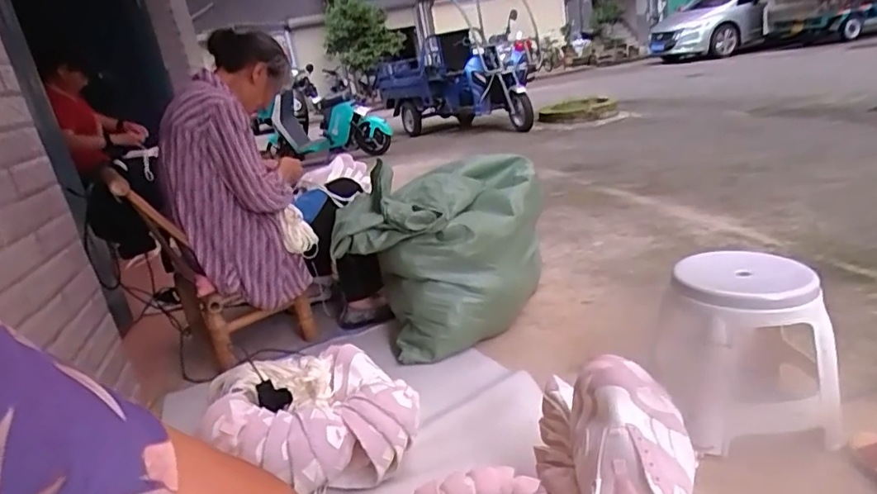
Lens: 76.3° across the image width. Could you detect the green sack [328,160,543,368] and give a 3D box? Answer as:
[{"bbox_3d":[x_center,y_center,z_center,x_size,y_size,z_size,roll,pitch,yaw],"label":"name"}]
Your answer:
[{"bbox_3d":[0.030,0.015,1.633,0.491,0.431,0.485,-3,20,20],"label":"green sack"}]

